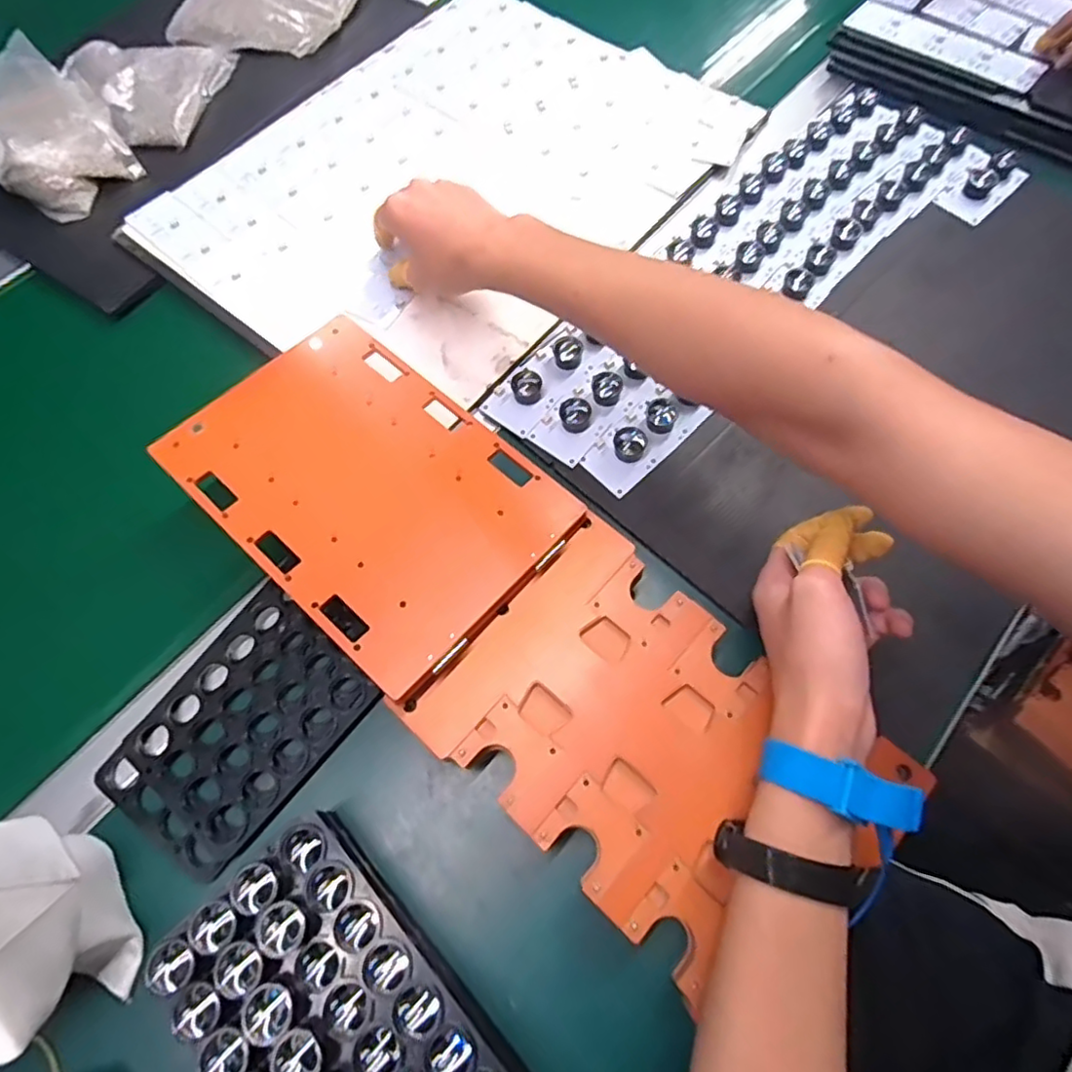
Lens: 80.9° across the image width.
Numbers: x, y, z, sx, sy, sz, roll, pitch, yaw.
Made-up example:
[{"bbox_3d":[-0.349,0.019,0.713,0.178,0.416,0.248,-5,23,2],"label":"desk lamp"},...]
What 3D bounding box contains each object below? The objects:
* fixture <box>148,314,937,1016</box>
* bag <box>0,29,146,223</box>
[{"bbox_3d":[-0.030,0.037,0.382,0.422,0.058,0.159,40,74,17],"label":"fixture"},{"bbox_3d":[-0.460,-0.375,0.582,0.164,0.050,0.119,35,72,16],"label":"bag"}]

